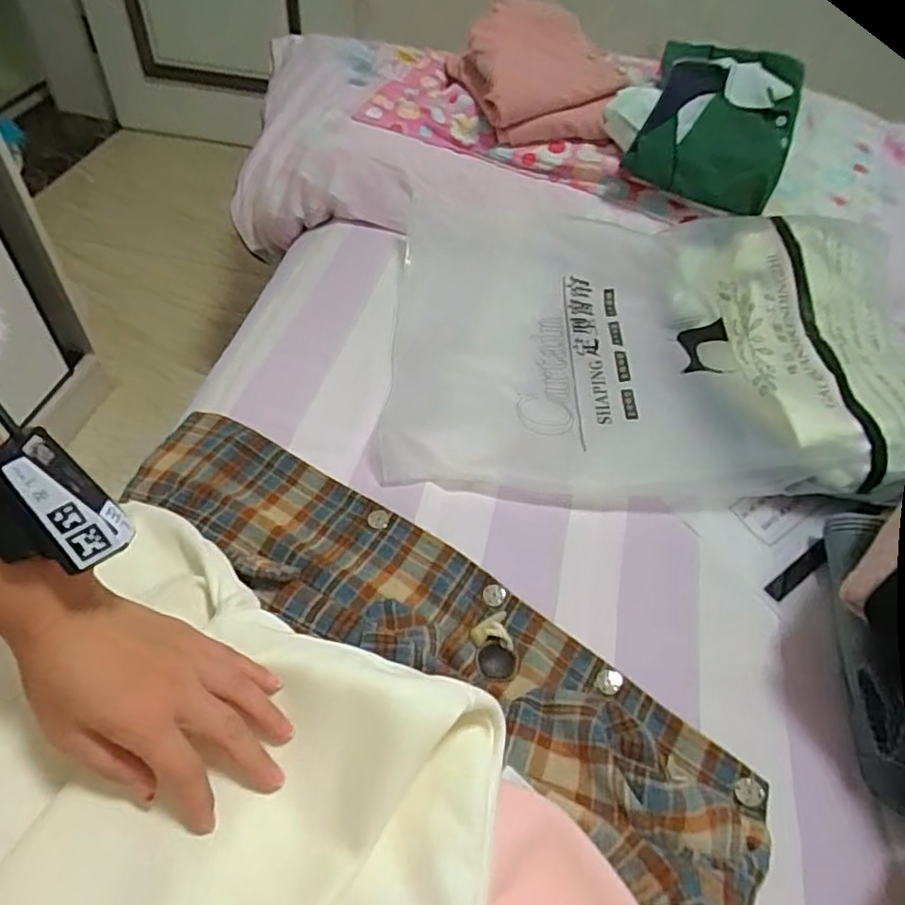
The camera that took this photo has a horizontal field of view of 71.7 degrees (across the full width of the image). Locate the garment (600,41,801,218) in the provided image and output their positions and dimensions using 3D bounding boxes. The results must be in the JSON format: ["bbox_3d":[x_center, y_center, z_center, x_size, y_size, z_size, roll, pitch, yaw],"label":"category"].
[{"bbox_3d":[0.364,-0.490,0.921,0.254,0.119,0.275,19,51,10],"label":"garment"}]

